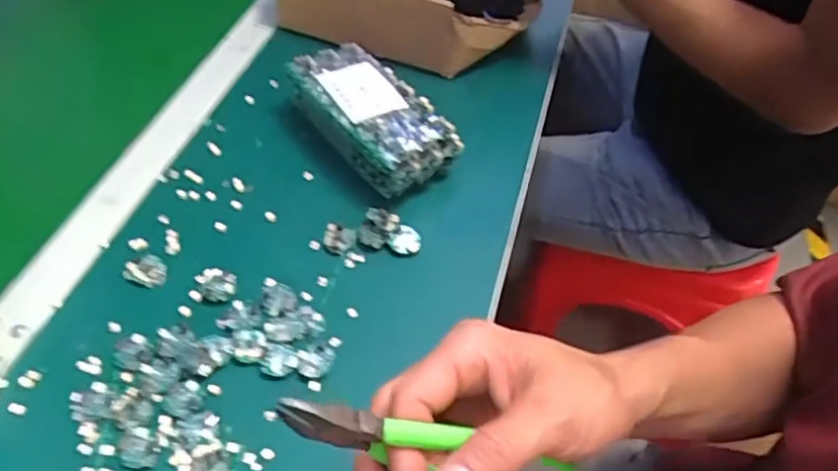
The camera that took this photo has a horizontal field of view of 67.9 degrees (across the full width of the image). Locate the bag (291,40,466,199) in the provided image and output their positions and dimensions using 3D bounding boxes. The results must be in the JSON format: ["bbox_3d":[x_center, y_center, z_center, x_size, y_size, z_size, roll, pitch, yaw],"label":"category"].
[{"bbox_3d":[-0.043,-0.105,0.547,0.084,0.053,0.164,-35,61,-26],"label":"bag"}]

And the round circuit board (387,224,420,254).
[{"bbox_3d":[-0.010,0.004,0.491,0.024,0.005,0.024,0,50,0],"label":"round circuit board"}]

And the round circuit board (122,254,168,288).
[{"bbox_3d":[-0.199,0.024,0.457,0.029,0.009,0.025,20,52,9],"label":"round circuit board"}]

